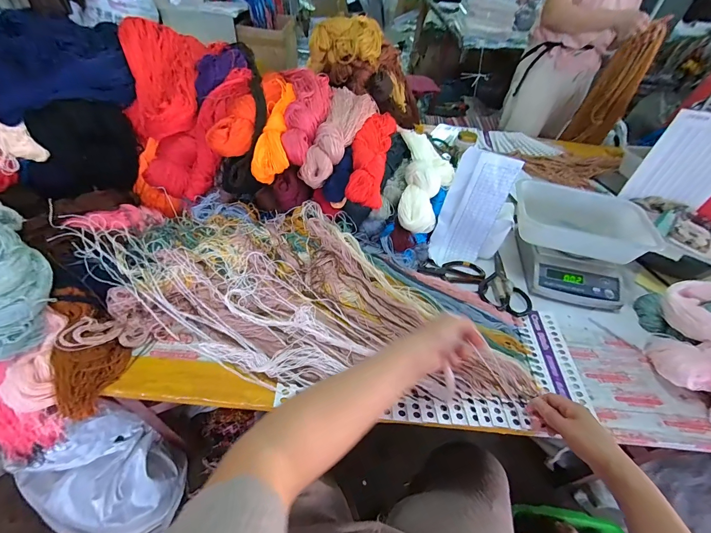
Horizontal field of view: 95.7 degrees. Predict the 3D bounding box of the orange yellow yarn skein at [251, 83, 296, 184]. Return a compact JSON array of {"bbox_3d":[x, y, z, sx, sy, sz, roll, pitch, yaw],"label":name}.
[{"bbox_3d":[-0.157,-0.293,0.660,0.066,0.060,0.254,5,70,-1],"label":"orange yellow yarn skein"}]

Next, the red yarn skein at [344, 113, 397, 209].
[{"bbox_3d":[0.041,-0.263,0.715,0.080,0.073,0.310,11,59,5],"label":"red yarn skein"}]

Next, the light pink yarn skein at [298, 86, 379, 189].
[{"bbox_3d":[-0.032,-0.310,0.708,0.091,0.092,0.340,17,60,10],"label":"light pink yarn skein"}]

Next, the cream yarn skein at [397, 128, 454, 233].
[{"bbox_3d":[0.157,-0.208,0.733,0.123,0.094,0.295,9,65,3],"label":"cream yarn skein"}]

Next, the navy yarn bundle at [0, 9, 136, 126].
[{"bbox_3d":[-0.600,-0.400,0.630,0.262,0.127,0.163,-21,52,-24],"label":"navy yarn bundle"}]

